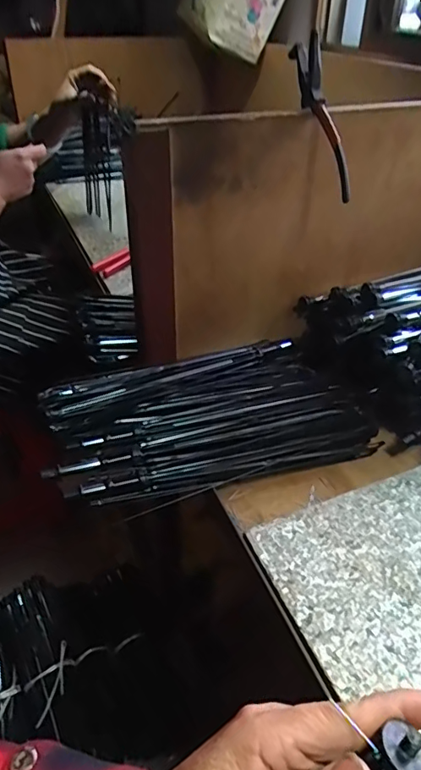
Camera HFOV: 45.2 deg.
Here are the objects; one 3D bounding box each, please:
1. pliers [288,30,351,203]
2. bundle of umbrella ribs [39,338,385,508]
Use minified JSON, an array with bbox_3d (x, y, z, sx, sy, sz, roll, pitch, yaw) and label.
[{"bbox_3d":[0.115,-0.264,0.498,0.015,0.051,0.165,-16,84,-21],"label":"pliers"},{"bbox_3d":[0.002,0.023,0.523,0.319,0.045,0.160,-14,41,-20],"label":"bundle of umbrella ribs"}]

